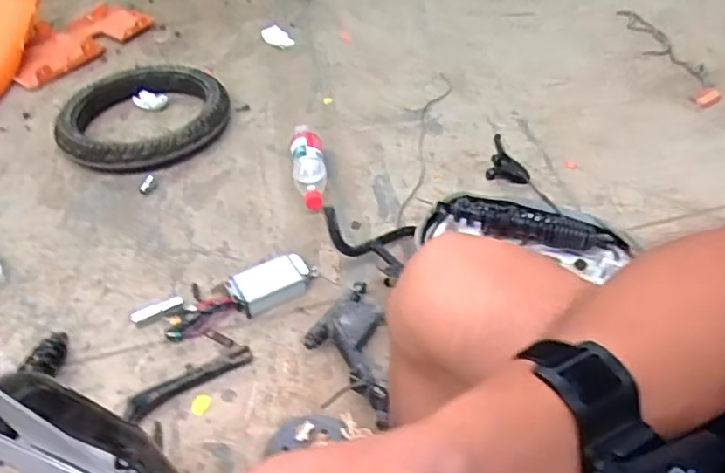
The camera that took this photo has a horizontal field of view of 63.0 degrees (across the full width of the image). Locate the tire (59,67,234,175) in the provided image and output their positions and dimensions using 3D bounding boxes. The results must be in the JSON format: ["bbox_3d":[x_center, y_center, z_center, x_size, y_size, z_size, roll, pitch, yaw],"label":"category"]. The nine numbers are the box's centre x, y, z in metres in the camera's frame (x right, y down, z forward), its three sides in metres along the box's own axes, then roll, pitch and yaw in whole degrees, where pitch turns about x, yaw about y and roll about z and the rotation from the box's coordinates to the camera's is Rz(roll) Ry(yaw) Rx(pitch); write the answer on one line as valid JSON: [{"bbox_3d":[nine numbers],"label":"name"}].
[{"bbox_3d":[-0.450,-0.254,1.214,0.343,0.076,0.297,-16,46,-15],"label":"tire"}]

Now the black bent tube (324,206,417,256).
[{"bbox_3d":[0.012,-0.006,0.976,0.177,0.065,0.058,-1,38,-40],"label":"black bent tube"}]

